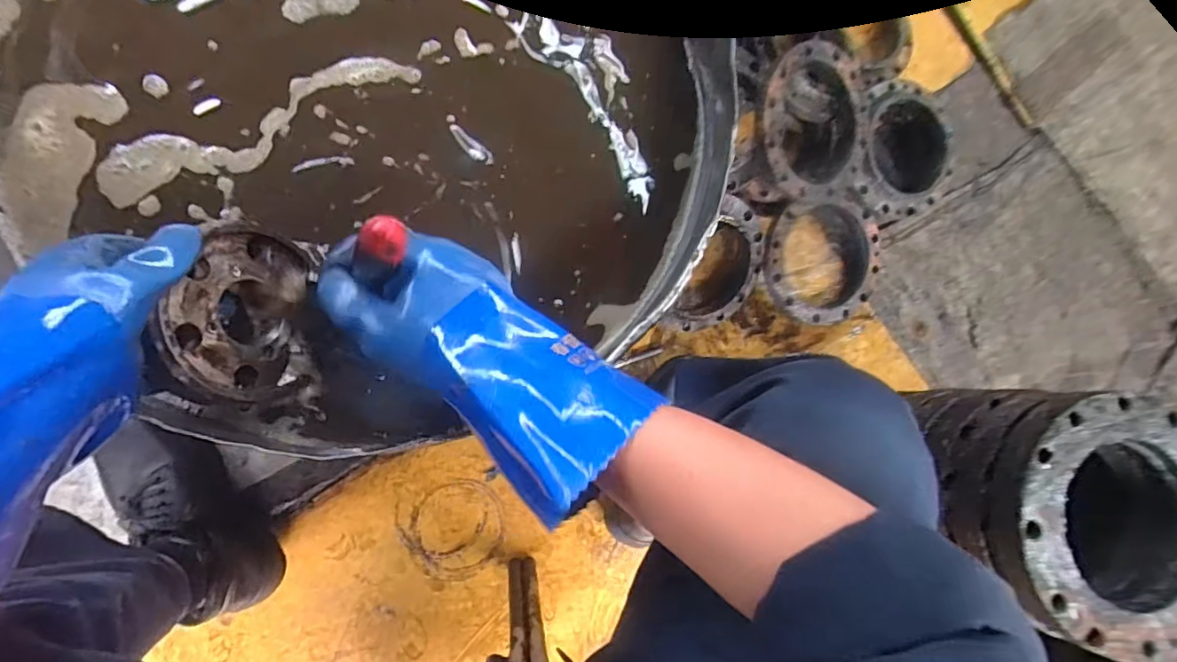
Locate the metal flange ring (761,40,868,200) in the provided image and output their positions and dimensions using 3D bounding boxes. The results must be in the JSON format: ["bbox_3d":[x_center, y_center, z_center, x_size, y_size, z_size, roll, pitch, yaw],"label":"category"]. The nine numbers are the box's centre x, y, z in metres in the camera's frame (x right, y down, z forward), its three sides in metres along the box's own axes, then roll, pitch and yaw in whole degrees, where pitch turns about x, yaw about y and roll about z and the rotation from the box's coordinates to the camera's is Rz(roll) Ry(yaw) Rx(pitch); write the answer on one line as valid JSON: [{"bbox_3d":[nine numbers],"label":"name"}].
[{"bbox_3d":[0.314,-0.290,0.778,0.205,0.028,0.205,-11,103,-29],"label":"metal flange ring"}]

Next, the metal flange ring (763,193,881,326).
[{"bbox_3d":[0.366,-0.107,0.858,0.196,0.040,0.205,-2,98,-16],"label":"metal flange ring"}]

